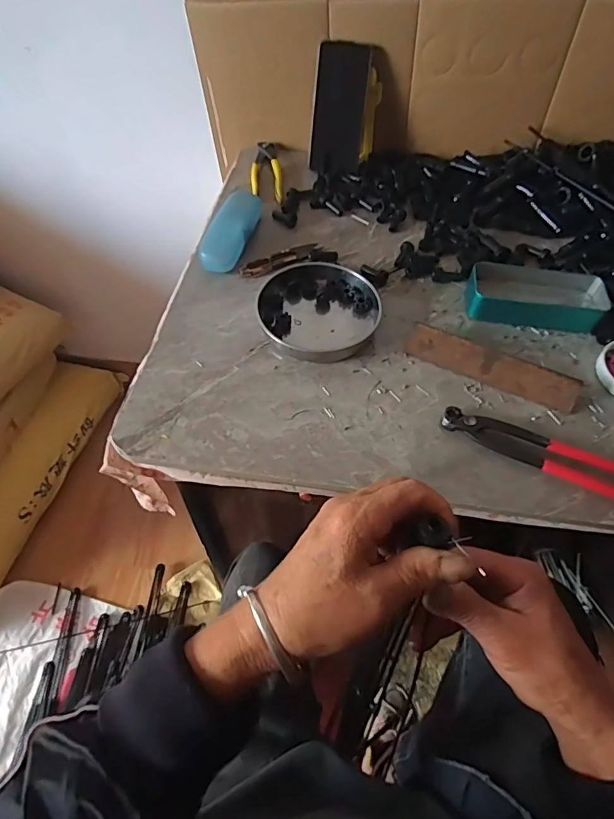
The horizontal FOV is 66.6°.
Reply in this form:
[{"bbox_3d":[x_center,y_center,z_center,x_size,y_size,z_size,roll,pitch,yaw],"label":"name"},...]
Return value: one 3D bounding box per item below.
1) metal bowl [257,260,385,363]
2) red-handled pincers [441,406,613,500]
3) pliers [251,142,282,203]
[{"bbox_3d":[0.012,-0.116,0.537,0.136,0.024,0.132,1,56,-1],"label":"metal bowl"},{"bbox_3d":[0.227,0.037,0.444,0.195,0.017,0.044,22,58,13],"label":"red-handled pincers"},{"bbox_3d":[-0.062,-0.367,0.724,0.046,0.020,0.161,-2,56,-3],"label":"pliers"}]

